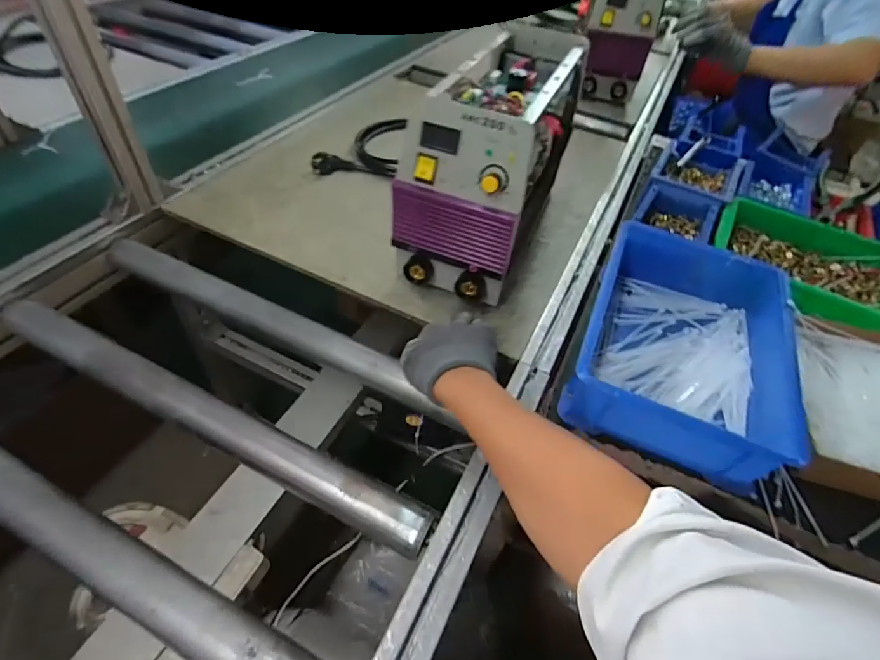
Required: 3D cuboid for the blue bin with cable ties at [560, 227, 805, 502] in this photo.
[{"bbox_3d":[0.281,0.020,0.538,0.216,0.097,0.288,22,50,13],"label":"blue bin with cable ties"}]

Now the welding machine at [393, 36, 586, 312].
[{"bbox_3d":[0.076,-0.230,0.639,0.142,0.241,0.338,20,49,11],"label":"welding machine"}]

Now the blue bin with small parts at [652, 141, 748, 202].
[{"bbox_3d":[0.429,-0.256,0.777,0.129,0.059,0.192,29,52,19],"label":"blue bin with small parts"}]

